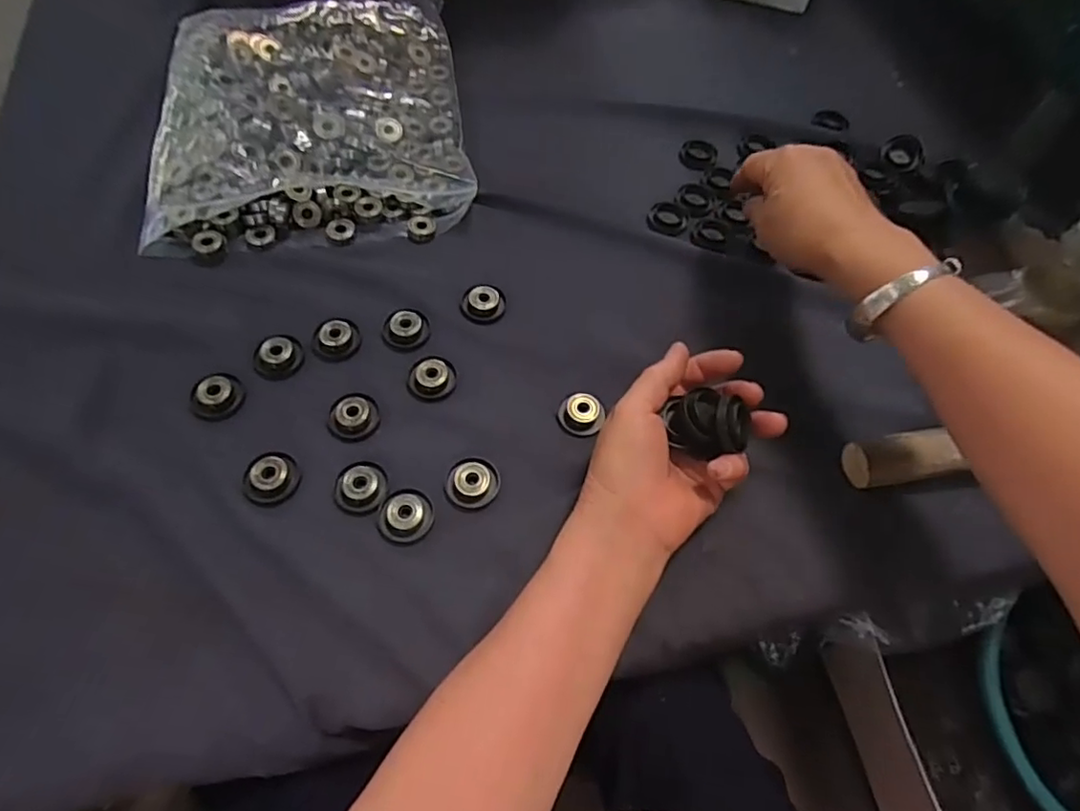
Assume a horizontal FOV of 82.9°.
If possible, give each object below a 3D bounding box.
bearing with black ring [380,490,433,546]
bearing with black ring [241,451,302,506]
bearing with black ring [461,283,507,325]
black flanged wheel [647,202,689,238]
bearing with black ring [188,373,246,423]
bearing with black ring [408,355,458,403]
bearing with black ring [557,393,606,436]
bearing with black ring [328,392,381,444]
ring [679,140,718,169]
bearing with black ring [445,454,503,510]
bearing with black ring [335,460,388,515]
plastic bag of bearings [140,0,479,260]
[{"bbox_3d":[-0.080,0.066,0.365,0.030,0.006,0.033,19,61,6],"label":"bearing with black ring"},{"bbox_3d":[-0.165,0.043,0.371,0.033,0.007,0.034,2,60,-3],"label":"bearing with black ring"},{"bbox_3d":[-0.041,-0.074,0.446,0.032,0.011,0.028,-2,60,-6],"label":"bearing with black ring"},{"bbox_3d":[0.106,-0.155,0.505,0.033,0.005,0.033,2,60,-3],"label":"black flanged wheel"},{"bbox_3d":[-0.210,-0.006,0.398,0.030,0.014,0.029,2,60,-3],"label":"bearing with black ring"},{"bbox_3d":[-0.073,-0.019,0.412,0.031,0.012,0.031,2,60,-3],"label":"bearing with black ring"},{"bbox_3d":[0.027,0.005,0.409,0.031,0.010,0.033,2,60,-3],"label":"bearing with black ring"},{"bbox_3d":[-0.120,0.007,0.393,0.031,0.011,0.031,2,60,-3],"label":"bearing with black ring"},{"bbox_3d":[0.143,-0.226,0.550,0.032,0.005,0.033,2,60,-3],"label":"ring"},{"bbox_3d":[-0.042,0.046,0.379,0.033,0.010,0.035,2,60,-3],"label":"bearing with black ring"},{"bbox_3d":[-0.110,0.048,0.375,0.032,0.007,0.034,6,60,-1],"label":"bearing with black ring"},{"bbox_3d":[-0.195,-0.260,0.529,0.250,0.046,0.291,-5,61,-7],"label":"plastic bag of bearings"}]

